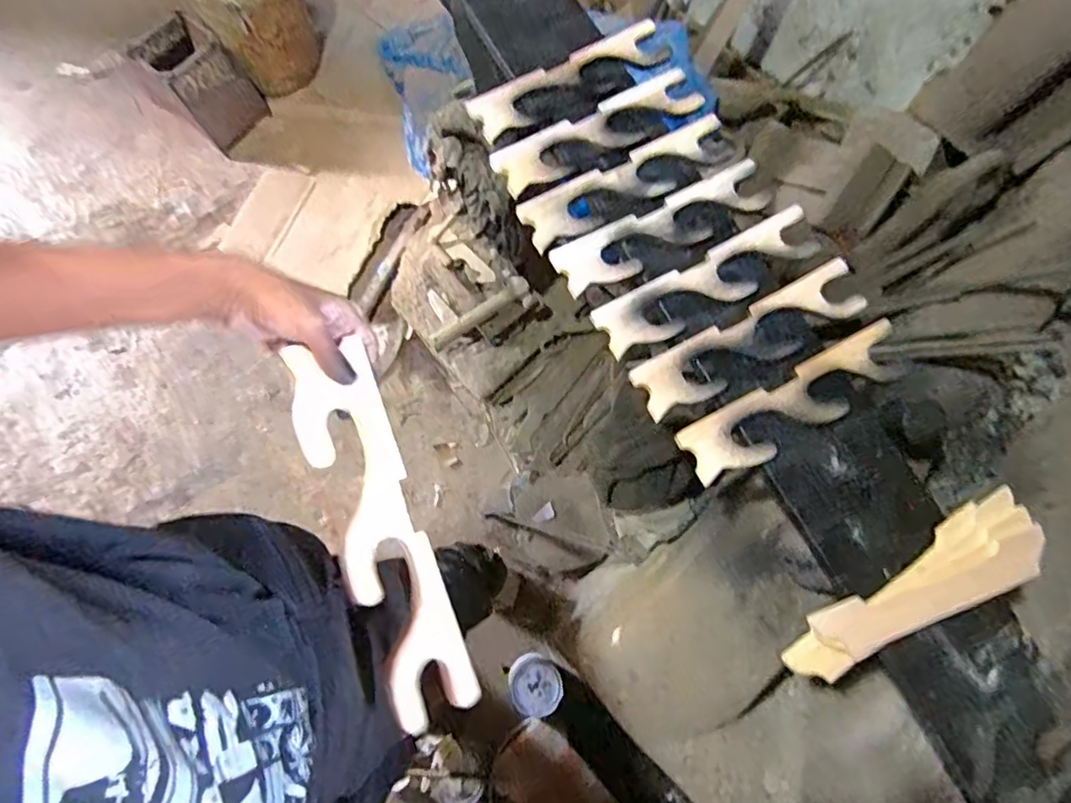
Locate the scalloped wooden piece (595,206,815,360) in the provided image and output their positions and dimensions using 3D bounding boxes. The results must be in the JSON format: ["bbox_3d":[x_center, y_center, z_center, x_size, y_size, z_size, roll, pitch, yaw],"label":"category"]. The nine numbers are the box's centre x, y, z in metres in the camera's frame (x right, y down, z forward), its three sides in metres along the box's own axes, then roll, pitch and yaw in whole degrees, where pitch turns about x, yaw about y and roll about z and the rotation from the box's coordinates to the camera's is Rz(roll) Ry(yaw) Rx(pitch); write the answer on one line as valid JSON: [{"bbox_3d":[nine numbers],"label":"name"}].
[{"bbox_3d":[0.219,-0.151,0.745,0.307,0.011,0.072,-28,76,-10],"label":"scalloped wooden piece"}]

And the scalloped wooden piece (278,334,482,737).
[{"bbox_3d":[-0.123,0.106,0.477,0.073,0.010,0.304,-20,91,-39],"label":"scalloped wooden piece"}]

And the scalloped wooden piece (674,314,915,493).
[{"bbox_3d":[0.313,0.000,0.706,0.307,0.009,0.074,-27,76,-10],"label":"scalloped wooden piece"}]

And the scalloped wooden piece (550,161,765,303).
[{"bbox_3d":[0.168,-0.229,0.764,0.308,0.018,0.075,-29,76,-11],"label":"scalloped wooden piece"}]

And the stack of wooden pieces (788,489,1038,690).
[{"bbox_3d":[0.416,0.205,0.649,0.320,0.032,0.082,-25,75,-9],"label":"stack of wooden pieces"}]

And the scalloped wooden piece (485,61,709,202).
[{"bbox_3d":[0.090,-0.372,0.804,0.308,0.020,0.076,-31,77,-11],"label":"scalloped wooden piece"}]

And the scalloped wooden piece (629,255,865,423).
[{"bbox_3d":[0.263,-0.077,0.724,0.312,0.012,0.074,-27,76,-10],"label":"scalloped wooden piece"}]

